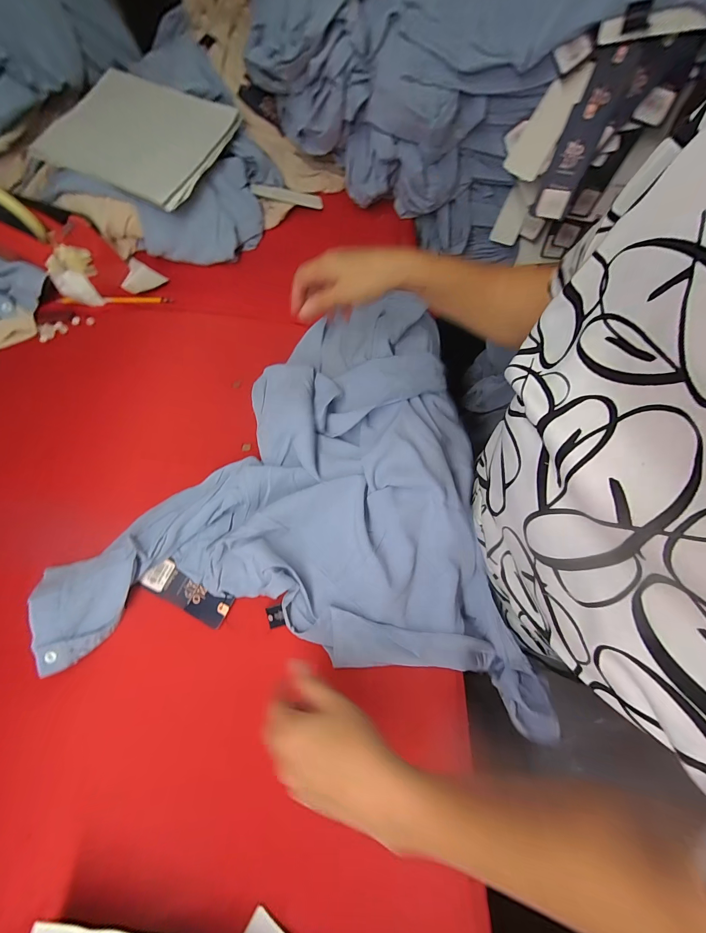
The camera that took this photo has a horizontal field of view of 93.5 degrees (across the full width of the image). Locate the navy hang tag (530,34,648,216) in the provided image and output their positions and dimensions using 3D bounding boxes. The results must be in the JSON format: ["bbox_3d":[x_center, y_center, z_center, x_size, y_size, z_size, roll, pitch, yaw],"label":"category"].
[{"bbox_3d":[0.301,-0.434,0.443,0.049,0.163,0.010,27,48,15],"label":"navy hang tag"}]

